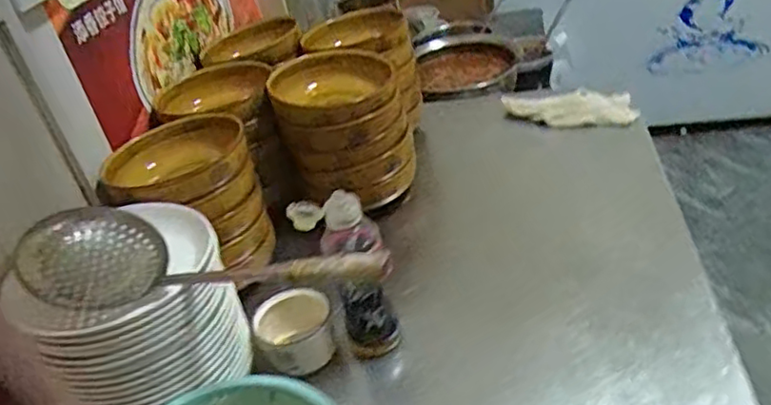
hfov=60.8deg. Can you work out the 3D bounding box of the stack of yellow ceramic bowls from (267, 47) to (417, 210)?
[{"bbox_3d":[-0.075,-0.128,1.072,0.193,0.175,0.215,-14,38,-11],"label":"stack of yellow ceramic bowls"}]

